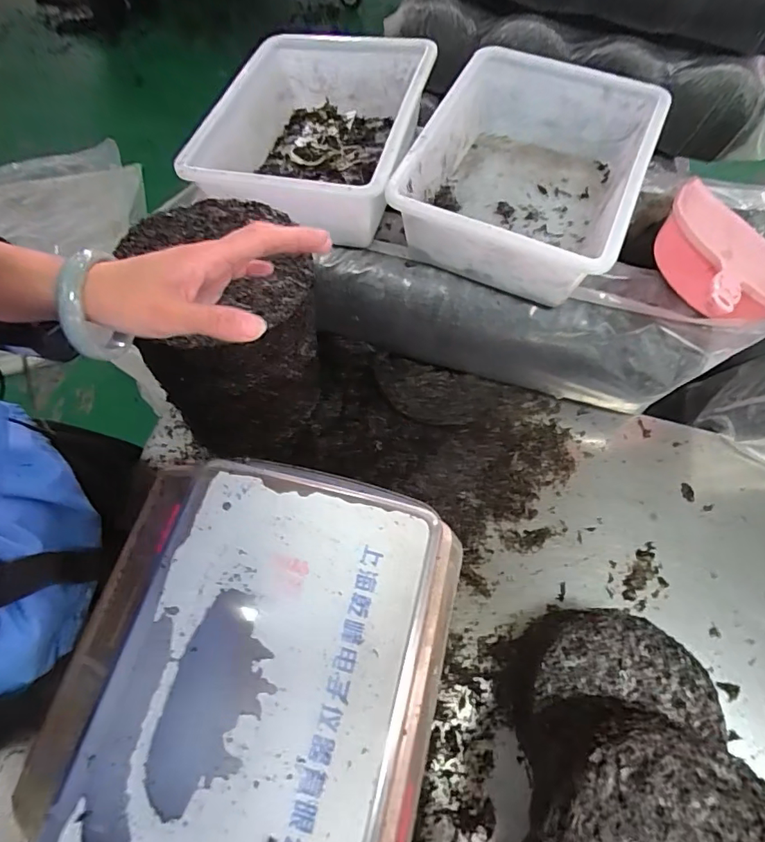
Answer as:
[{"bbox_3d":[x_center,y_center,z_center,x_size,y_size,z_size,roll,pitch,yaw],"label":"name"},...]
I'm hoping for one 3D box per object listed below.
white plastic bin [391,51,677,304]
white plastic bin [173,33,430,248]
[{"bbox_3d":[0.200,-0.340,0.671,0.280,0.116,0.357,23,68,11],"label":"white plastic bin"},{"bbox_3d":[-0.097,-0.418,0.712,0.284,0.122,0.356,12,66,7],"label":"white plastic bin"}]

